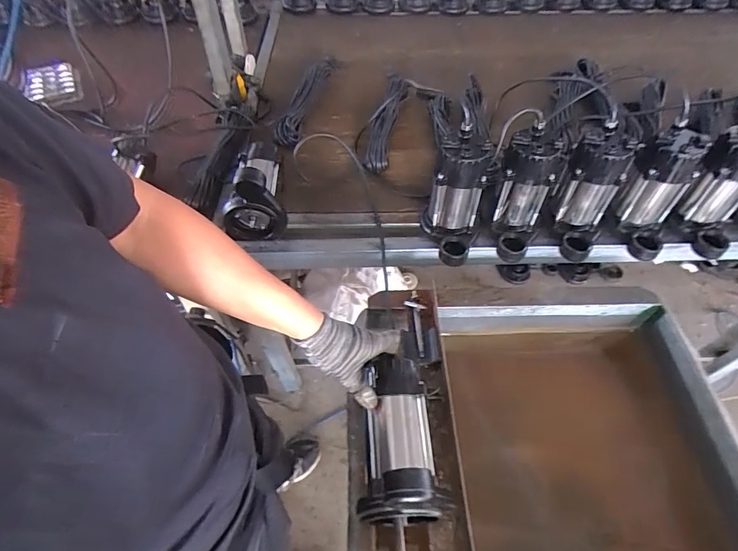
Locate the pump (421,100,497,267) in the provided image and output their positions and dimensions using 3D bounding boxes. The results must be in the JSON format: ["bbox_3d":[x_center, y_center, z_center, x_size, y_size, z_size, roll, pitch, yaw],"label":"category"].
[{"bbox_3d":[0.155,-0.142,0.770,0.116,0.210,0.144,19,56,13],"label":"pump"}]

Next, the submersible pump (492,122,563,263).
[{"bbox_3d":[0.275,-0.146,0.762,0.097,0.195,0.144,19,56,13],"label":"submersible pump"}]

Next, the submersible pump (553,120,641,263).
[{"bbox_3d":[0.404,-0.146,0.769,0.094,0.193,0.141,19,56,13],"label":"submersible pump"}]

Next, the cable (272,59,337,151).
[{"bbox_3d":[-0.166,-0.486,1.117,0.088,0.054,0.413,6,54,4],"label":"cable"}]

